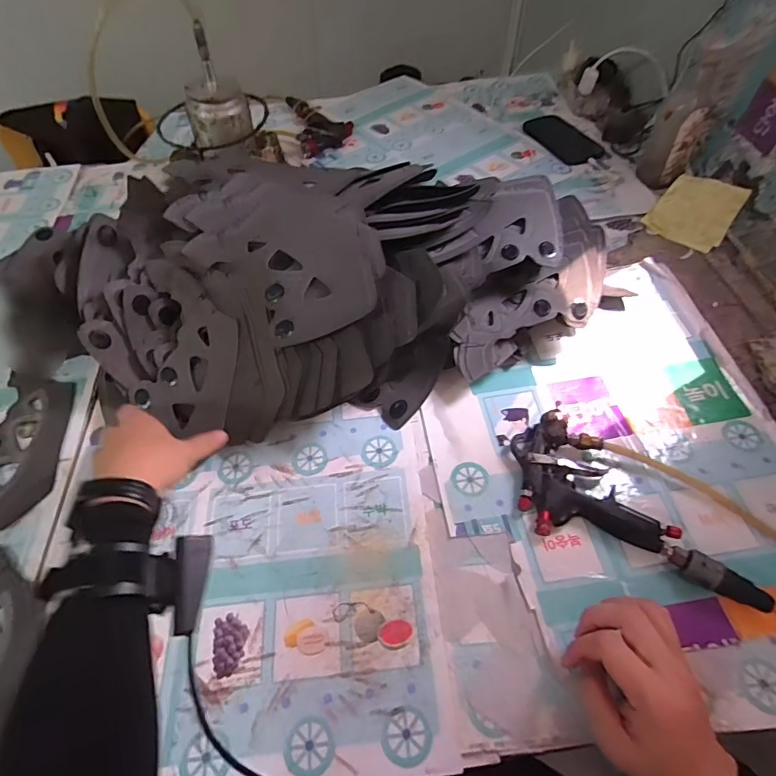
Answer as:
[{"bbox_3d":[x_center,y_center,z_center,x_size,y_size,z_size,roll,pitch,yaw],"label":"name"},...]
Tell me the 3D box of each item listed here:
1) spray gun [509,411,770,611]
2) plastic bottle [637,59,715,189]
[{"bbox_3d":[0.225,0.133,0.455,0.112,0.031,0.250,-36,61,-21],"label":"spray gun"},{"bbox_3d":[0.476,-0.429,0.753,0.077,0.162,0.100,26,60,20],"label":"plastic bottle"}]

